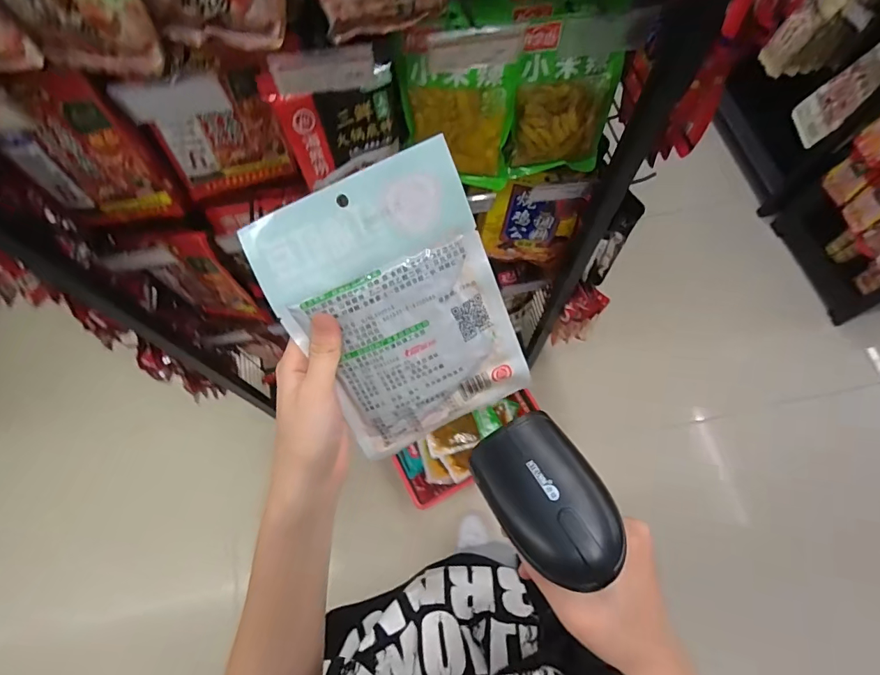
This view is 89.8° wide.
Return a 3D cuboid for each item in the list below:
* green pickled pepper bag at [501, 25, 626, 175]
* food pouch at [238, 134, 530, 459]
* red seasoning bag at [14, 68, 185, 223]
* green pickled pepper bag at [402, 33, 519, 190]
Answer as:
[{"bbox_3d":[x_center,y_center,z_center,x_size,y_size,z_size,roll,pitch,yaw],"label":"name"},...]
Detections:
[{"bbox_3d":[0.174,-0.323,0.619,0.144,0.200,0.023,-5,52,-4],"label":"green pickled pepper bag"},{"bbox_3d":[-0.027,-0.013,0.306,0.139,0.189,0.014,-24,25,2],"label":"food pouch"},{"bbox_3d":[-0.453,-0.230,0.574,0.129,0.204,0.042,-19,68,-7],"label":"red seasoning bag"},{"bbox_3d":[0.027,-0.301,0.606,0.142,0.190,0.030,2,53,3],"label":"green pickled pepper bag"}]

